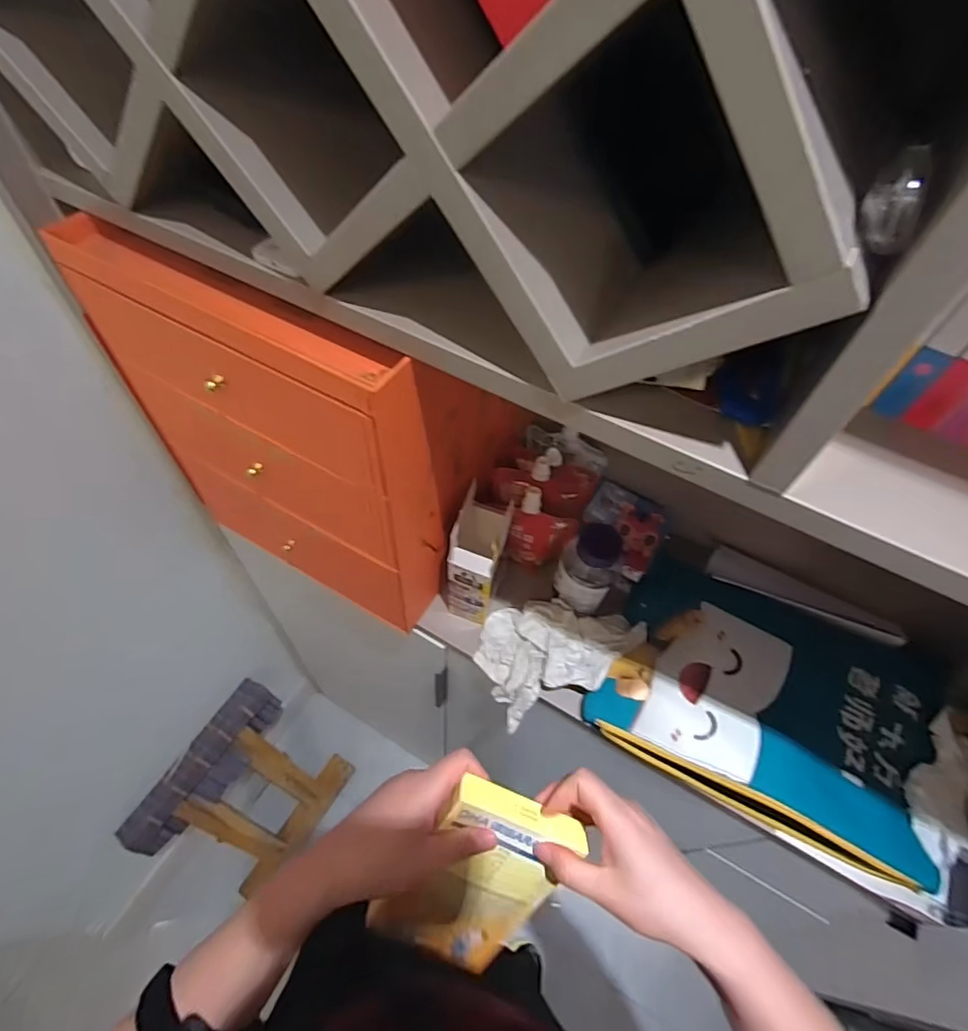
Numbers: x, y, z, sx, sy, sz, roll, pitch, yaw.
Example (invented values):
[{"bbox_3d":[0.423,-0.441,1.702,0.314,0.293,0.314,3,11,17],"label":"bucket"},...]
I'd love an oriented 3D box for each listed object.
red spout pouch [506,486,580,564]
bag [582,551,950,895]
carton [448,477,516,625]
[{"bbox_3d":[0.068,0.016,0.613,0.074,0.109,0.031,11,56,4],"label":"red spout pouch"},{"bbox_3d":[0.298,0.190,0.563,0.315,0.049,0.223,25,58,13],"label":"bag"},{"bbox_3d":[-0.006,0.042,0.590,0.049,0.143,0.095,14,56,6],"label":"carton"}]

